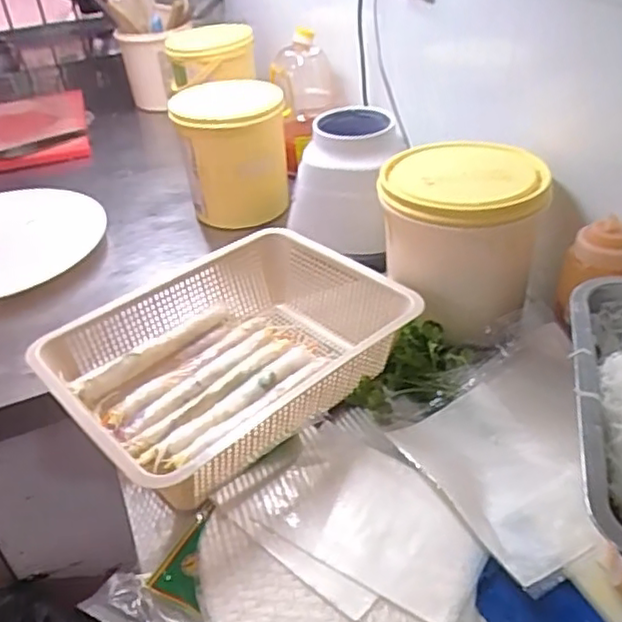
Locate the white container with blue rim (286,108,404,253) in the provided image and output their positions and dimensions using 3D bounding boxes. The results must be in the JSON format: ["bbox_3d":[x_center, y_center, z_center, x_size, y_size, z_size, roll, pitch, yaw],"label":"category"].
[{"bbox_3d":[0.061,-0.183,0.924,0.137,0.163,0.135,20,43,28],"label":"white container with blue rim"}]

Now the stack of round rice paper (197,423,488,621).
[{"bbox_3d":[0.020,0.201,0.541,0.210,0.012,0.207,-29,43,-29],"label":"stack of round rice paper"}]

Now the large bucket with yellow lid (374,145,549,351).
[{"bbox_3d":[0.162,-0.076,0.721,0.160,0.166,0.155,-3,37,2],"label":"large bucket with yellow lid"}]

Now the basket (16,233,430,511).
[{"bbox_3d":[-0.079,0.046,0.685,0.352,0.088,0.259,-27,43,-27],"label":"basket"}]

